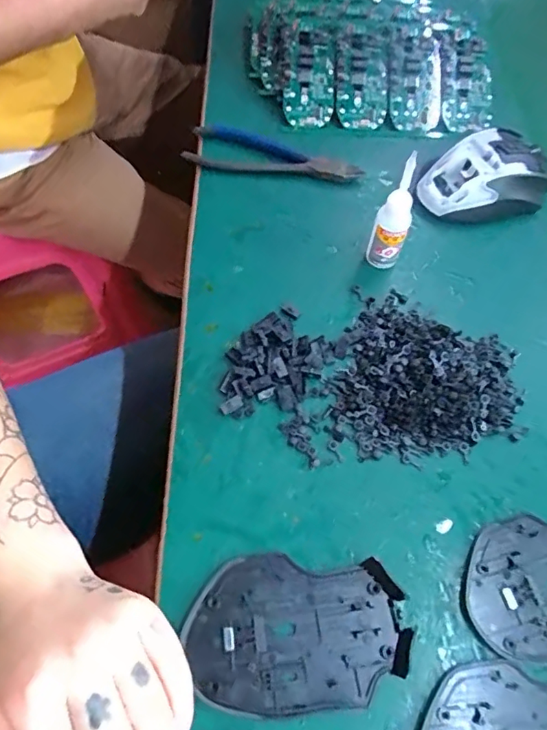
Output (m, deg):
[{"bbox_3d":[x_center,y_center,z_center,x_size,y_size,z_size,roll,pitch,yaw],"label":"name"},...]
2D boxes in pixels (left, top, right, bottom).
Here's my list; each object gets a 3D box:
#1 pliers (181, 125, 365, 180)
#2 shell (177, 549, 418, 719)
[{"bbox_3d":[-0.001,-0.181,0.440,0.153,0.019,0.055,17,62,6],"label":"pliers"},{"bbox_3d":[0.012,0.138,0.266,0.110,0.010,0.072,-3,61,-5],"label":"shell"}]

